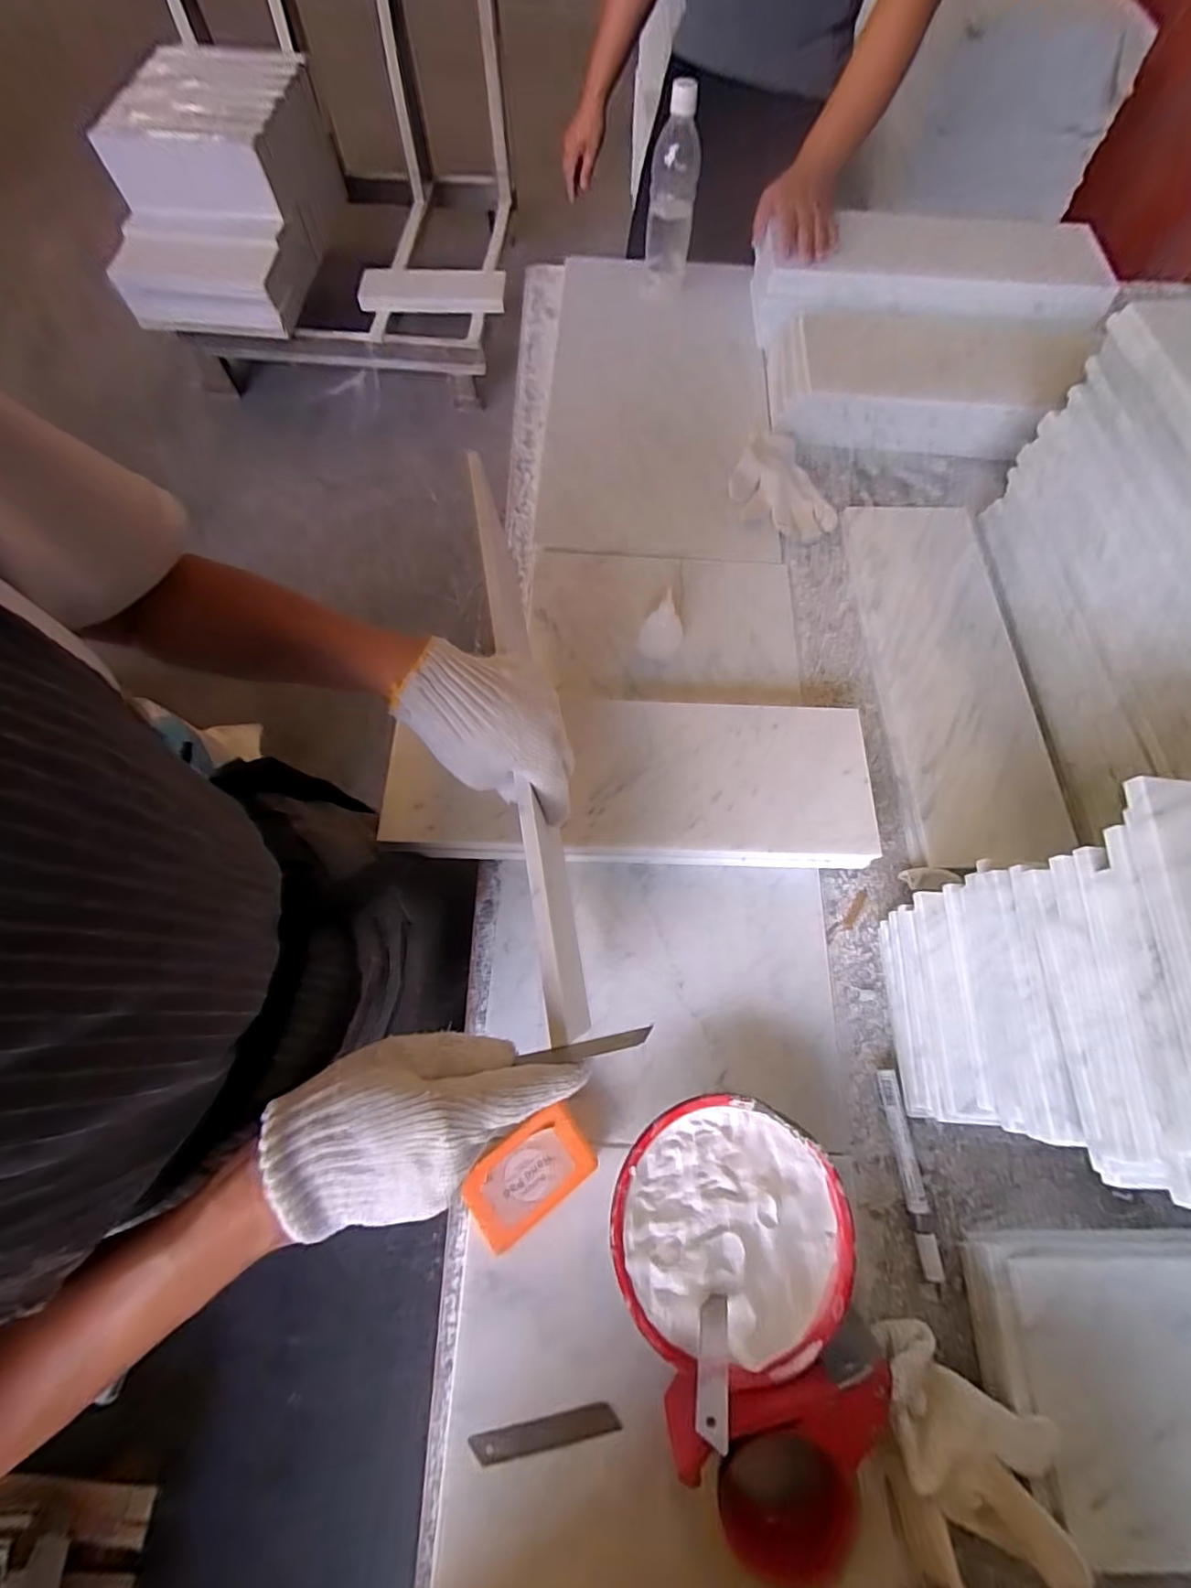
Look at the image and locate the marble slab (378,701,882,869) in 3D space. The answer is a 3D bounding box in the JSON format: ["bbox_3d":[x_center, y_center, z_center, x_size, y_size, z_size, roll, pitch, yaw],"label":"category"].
[{"bbox_3d":[0.034,-0.017,0.527,0.440,0.036,0.153,2,72,0],"label":"marble slab"}]

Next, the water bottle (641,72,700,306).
[{"bbox_3d":[0.106,-0.814,0.768,0.066,0.215,0.061,12,68,4],"label":"water bottle"}]

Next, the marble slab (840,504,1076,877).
[{"bbox_3d":[0.378,-0.143,0.599,0.147,0.024,0.431,-3,71,4],"label":"marble slab"}]

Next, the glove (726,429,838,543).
[{"bbox_3d":[0.227,-0.388,0.706,0.115,0.025,0.154,-20,69,-9],"label":"glove"}]

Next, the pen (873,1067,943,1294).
[{"bbox_3d":[0.252,0.305,0.442,0.018,0.017,0.151,-4,72,-2],"label":"pen"}]

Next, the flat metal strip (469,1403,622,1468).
[{"bbox_3d":[-0.035,0.442,0.383,0.099,0.004,0.016,-8,63,-6],"label":"flat metal strip"}]

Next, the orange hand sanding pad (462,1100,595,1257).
[{"bbox_3d":[-0.050,0.287,0.423,0.092,0.029,0.056,-36,76,-11],"label":"orange hand sanding pad"}]

